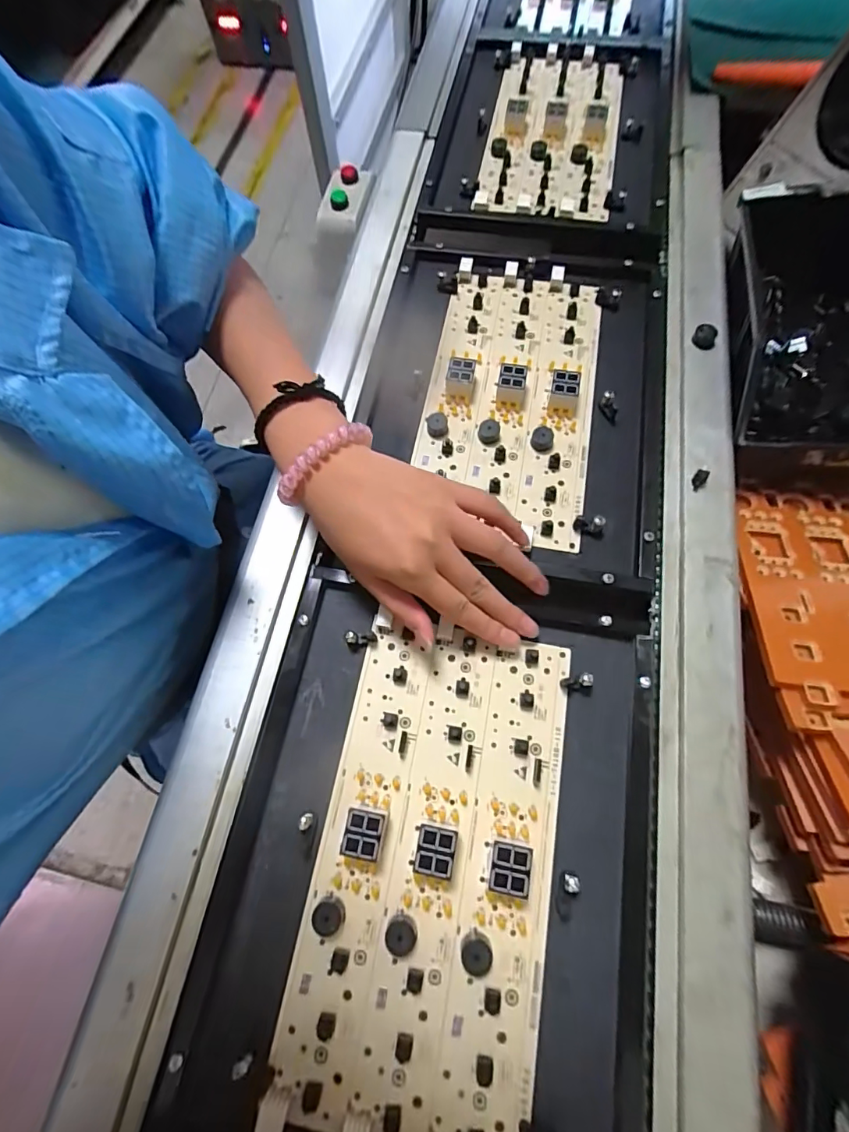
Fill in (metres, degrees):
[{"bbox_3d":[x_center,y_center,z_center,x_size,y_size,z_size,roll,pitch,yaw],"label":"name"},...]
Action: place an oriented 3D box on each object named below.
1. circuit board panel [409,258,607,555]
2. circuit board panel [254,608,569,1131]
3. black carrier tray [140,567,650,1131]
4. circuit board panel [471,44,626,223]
[{"bbox_3d":[0.069,-0.145,0.375,0.131,0.023,0.253,10,70,6],"label":"circuit board panel"},{"bbox_3d":[0.007,0.161,0.263,0.128,0.020,0.252,10,70,6],"label":"circuit board panel"},{"bbox_3d":[0.005,0.161,0.267,0.233,0.026,0.301,8,69,5],"label":"black carrier tray"},{"bbox_3d":[0.135,-0.454,0.497,0.130,0.034,0.271,11,70,6],"label":"circuit board panel"}]

